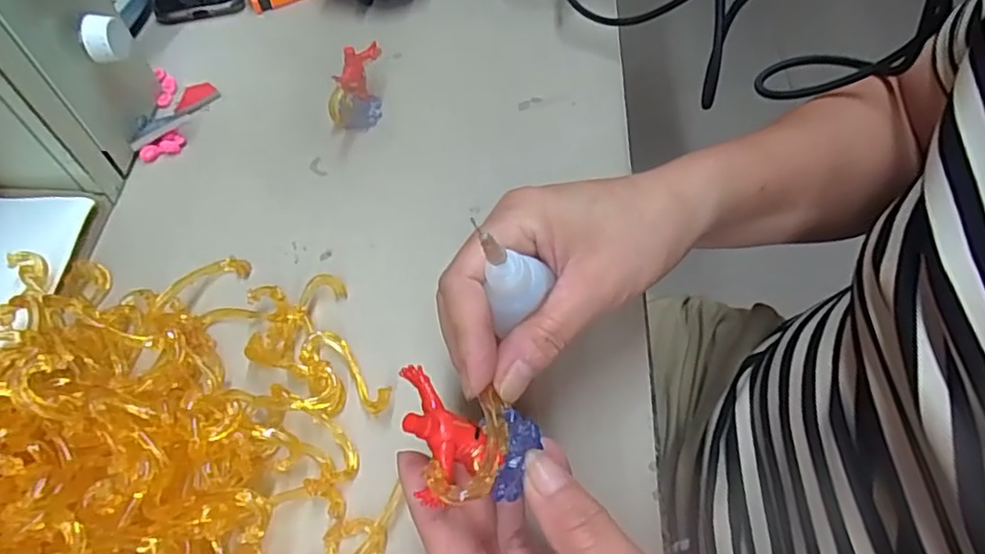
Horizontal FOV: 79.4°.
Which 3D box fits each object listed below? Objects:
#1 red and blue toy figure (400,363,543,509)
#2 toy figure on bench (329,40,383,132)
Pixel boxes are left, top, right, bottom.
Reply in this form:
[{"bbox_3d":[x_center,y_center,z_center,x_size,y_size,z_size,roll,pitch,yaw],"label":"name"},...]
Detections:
[{"bbox_3d":[-0.010,0.060,0.212,0.051,0.025,0.052,15,42,-32],"label":"red and blue toy figure"},{"bbox_3d":[-0.092,-0.129,0.392,0.031,0.049,0.038,1,57,2],"label":"toy figure on bench"}]

